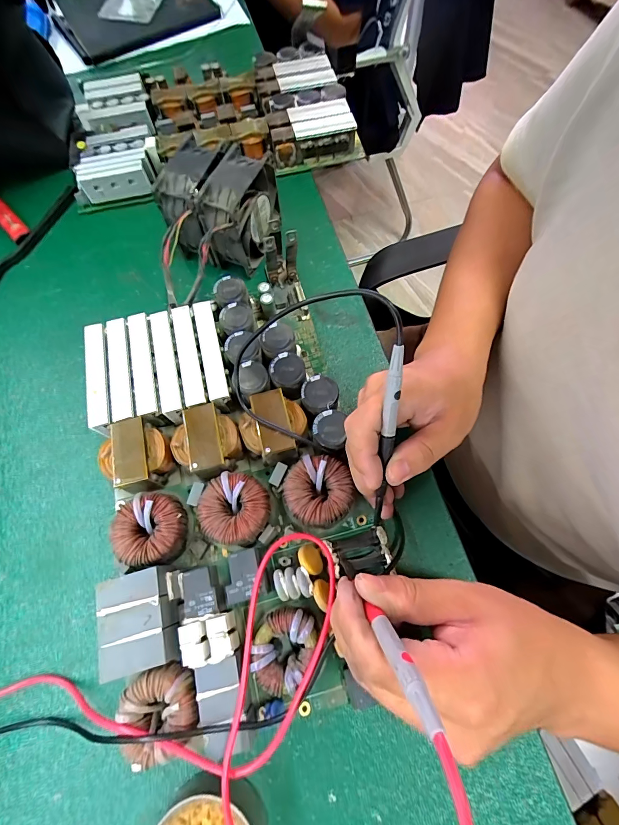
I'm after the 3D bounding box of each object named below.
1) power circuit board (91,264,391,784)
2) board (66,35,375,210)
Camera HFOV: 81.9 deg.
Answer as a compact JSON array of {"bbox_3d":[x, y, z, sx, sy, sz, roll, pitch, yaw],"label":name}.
[{"bbox_3d":[-0.061,0.044,0.277,0.187,0.040,0.321,-15,69,-4],"label":"power circuit board"},{"bbox_3d":[-0.121,-0.357,0.435,0.324,0.043,0.182,-14,69,-4],"label":"board"}]

